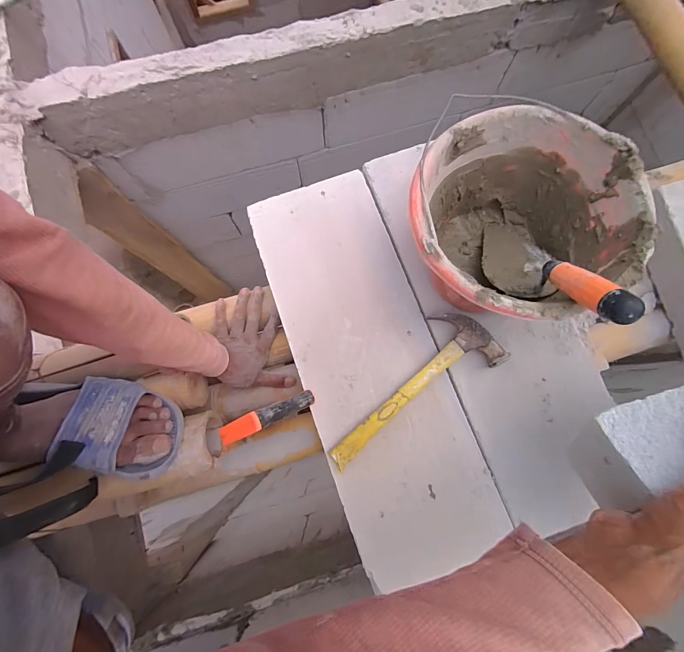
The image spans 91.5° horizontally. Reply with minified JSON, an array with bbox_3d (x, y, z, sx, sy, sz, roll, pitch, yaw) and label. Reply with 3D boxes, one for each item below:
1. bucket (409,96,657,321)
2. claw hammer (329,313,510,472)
[{"bbox_3d":[0.196,-0.113,0.420,0.232,0.159,0.236,0,79,0],"label":"bucket"},{"bbox_3d":[0.085,0.082,0.457,0.267,0.034,0.098,-35,81,-7],"label":"claw hammer"}]

